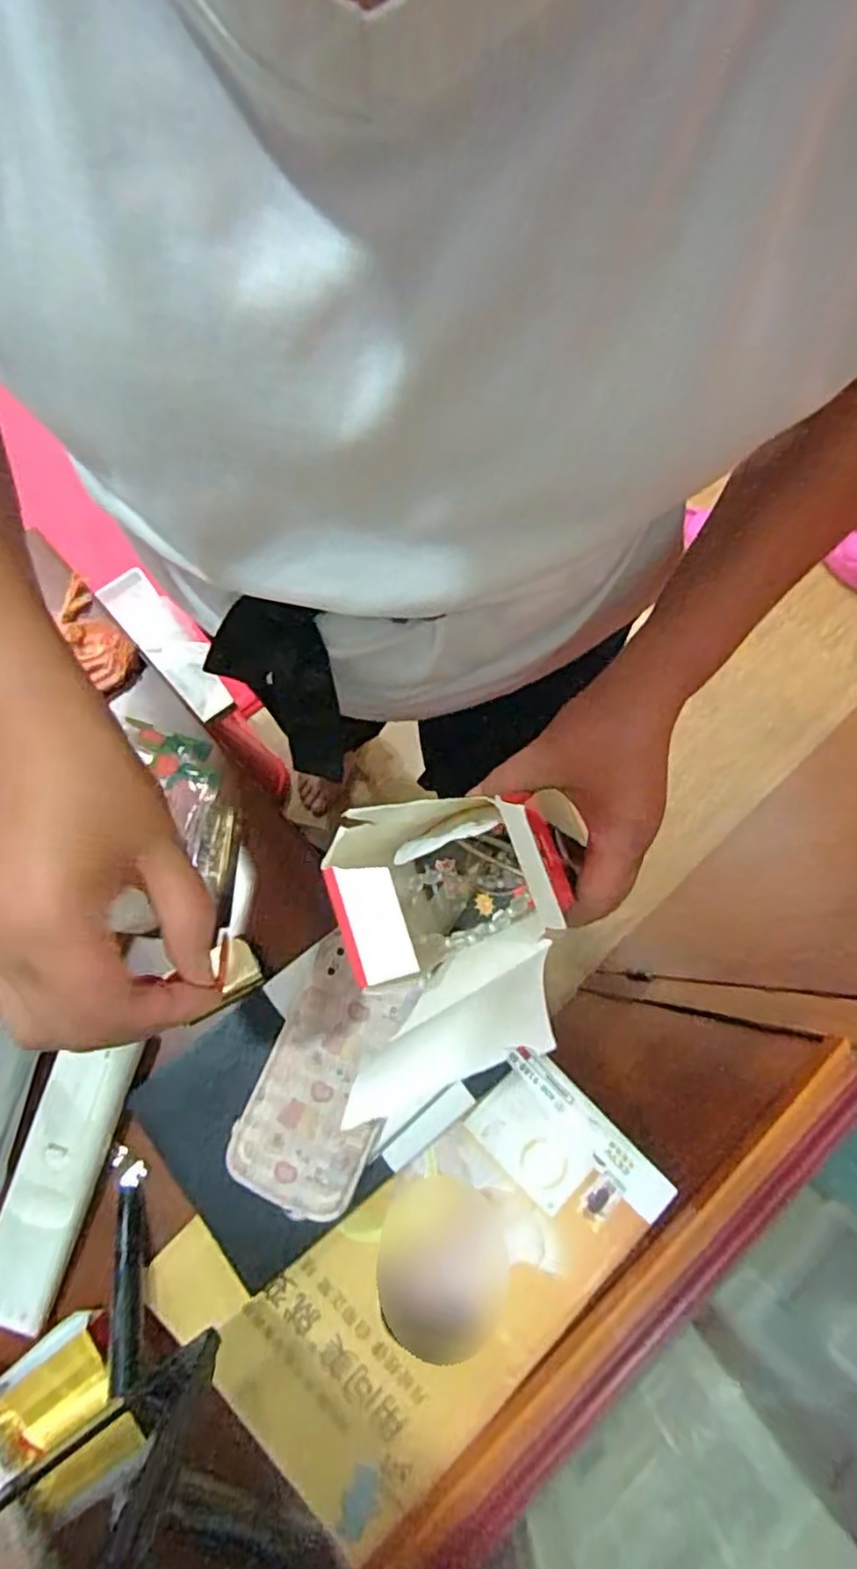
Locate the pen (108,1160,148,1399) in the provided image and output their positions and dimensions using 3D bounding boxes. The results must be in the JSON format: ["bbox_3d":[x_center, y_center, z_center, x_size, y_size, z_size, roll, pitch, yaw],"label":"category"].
[{"bbox_3d":[-0.182,0.294,0.419,0.016,0.014,0.114,-11,55,-3],"label":"pen"}]

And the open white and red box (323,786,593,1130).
[{"bbox_3d":[0.008,0.069,0.327,0.096,0.165,0.112,-11,77,-3],"label":"open white and red box"}]

